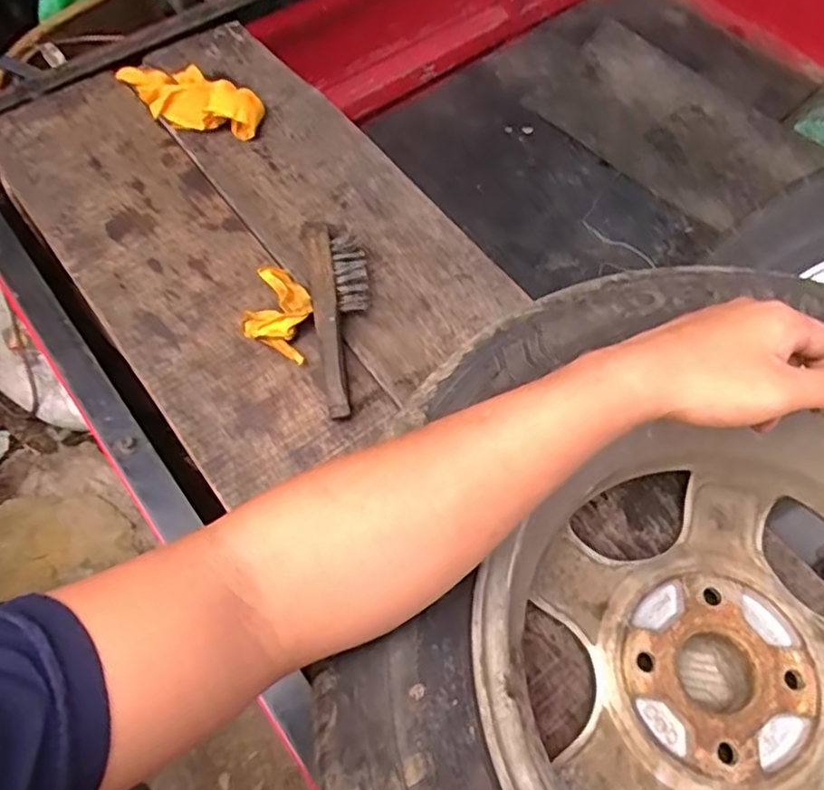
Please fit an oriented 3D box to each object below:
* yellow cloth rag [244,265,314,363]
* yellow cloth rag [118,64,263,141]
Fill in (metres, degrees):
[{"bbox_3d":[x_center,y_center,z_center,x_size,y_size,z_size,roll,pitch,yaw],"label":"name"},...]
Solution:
[{"bbox_3d":[-0.124,-0.078,0.630,0.058,0.025,0.094,3,57,5],"label":"yellow cloth rag"},{"bbox_3d":[-0.256,-0.329,0.746,0.178,0.040,0.064,20,60,16],"label":"yellow cloth rag"}]

